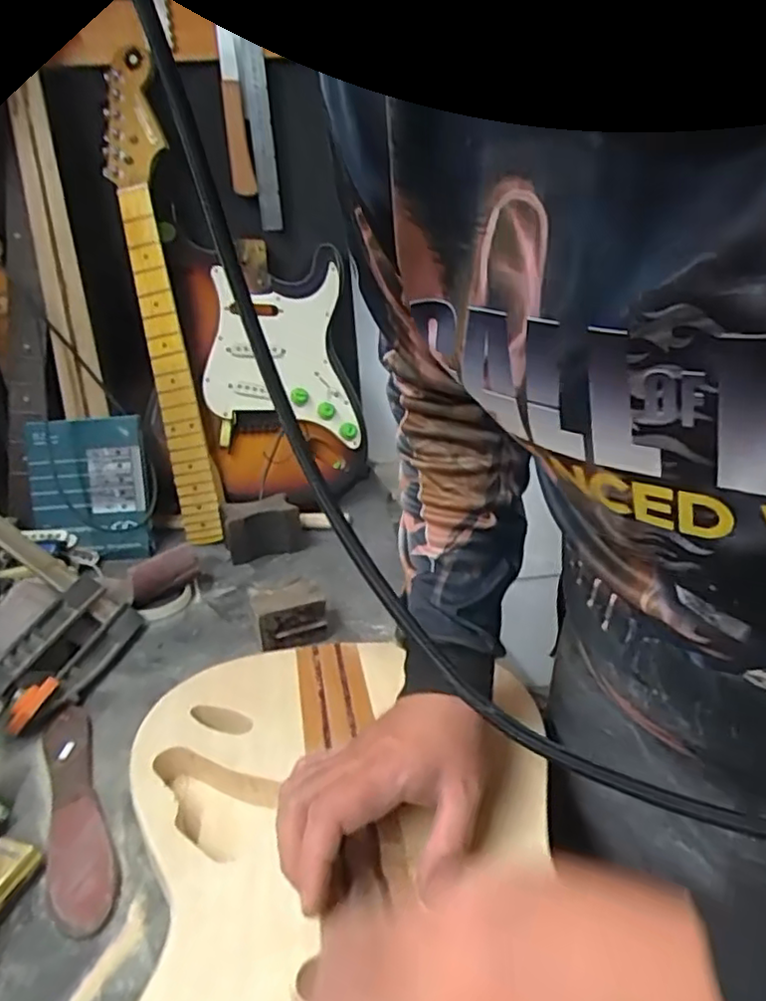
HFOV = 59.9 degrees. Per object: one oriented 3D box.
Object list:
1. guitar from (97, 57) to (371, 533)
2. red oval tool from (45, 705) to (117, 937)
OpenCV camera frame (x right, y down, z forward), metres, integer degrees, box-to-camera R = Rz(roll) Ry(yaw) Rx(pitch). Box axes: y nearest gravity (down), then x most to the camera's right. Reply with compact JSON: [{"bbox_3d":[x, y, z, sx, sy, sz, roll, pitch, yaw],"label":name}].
[{"bbox_3d":[-0.191,-0.287,0.939,0.300,0.629,0.062,-13,2,-20],"label":"guitar"},{"bbox_3d":[-0.232,0.228,0.499,0.039,0.010,0.213,-13,26,-25],"label":"red oval tool"}]

